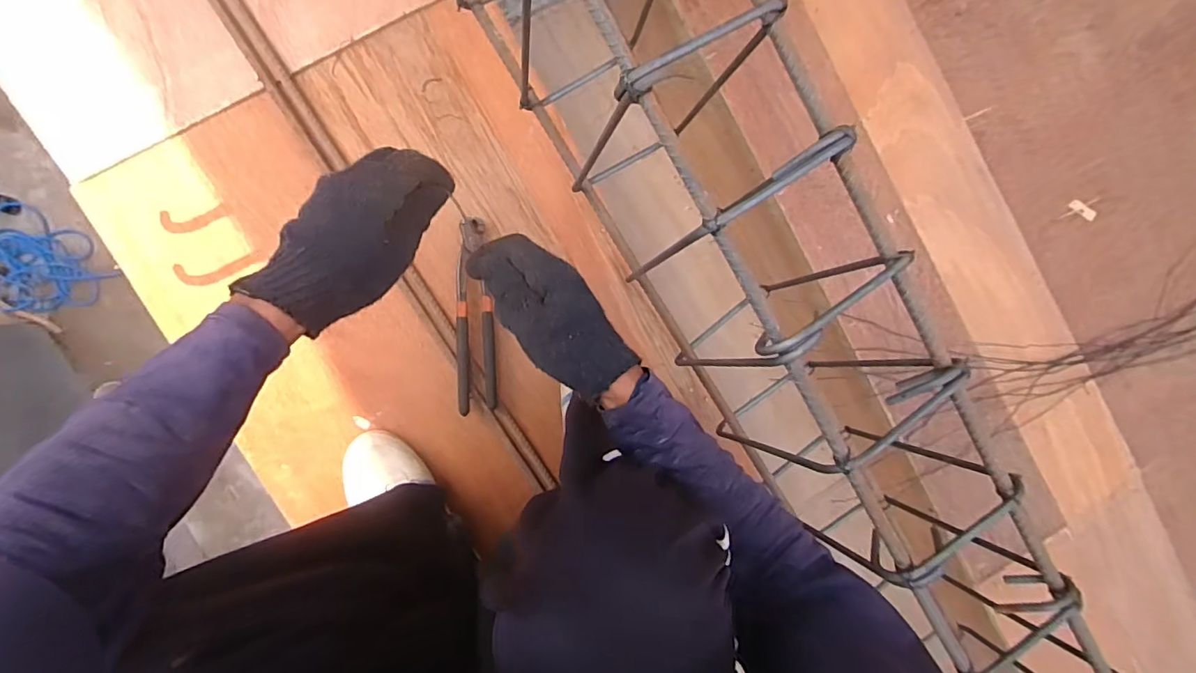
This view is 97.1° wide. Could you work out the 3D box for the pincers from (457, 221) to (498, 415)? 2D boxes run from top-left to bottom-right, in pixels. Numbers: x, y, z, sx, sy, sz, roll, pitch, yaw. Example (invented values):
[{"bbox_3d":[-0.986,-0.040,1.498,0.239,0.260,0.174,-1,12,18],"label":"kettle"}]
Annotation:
[{"bbox_3d":[-0.147,-0.025,0.634,0.045,0.016,0.228,-2,92,-9],"label":"pincers"}]

